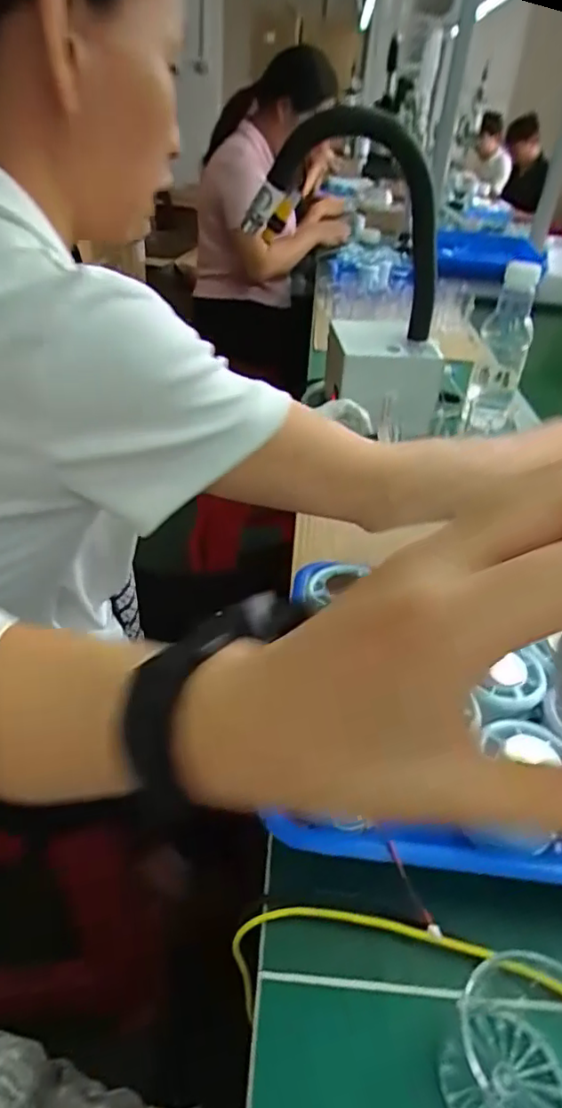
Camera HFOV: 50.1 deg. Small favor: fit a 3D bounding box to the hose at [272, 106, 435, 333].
[{"bbox_3d":[0.087,-0.365,0.692,0.173,0.228,0.127,24,40,25],"label":"hose"}]

